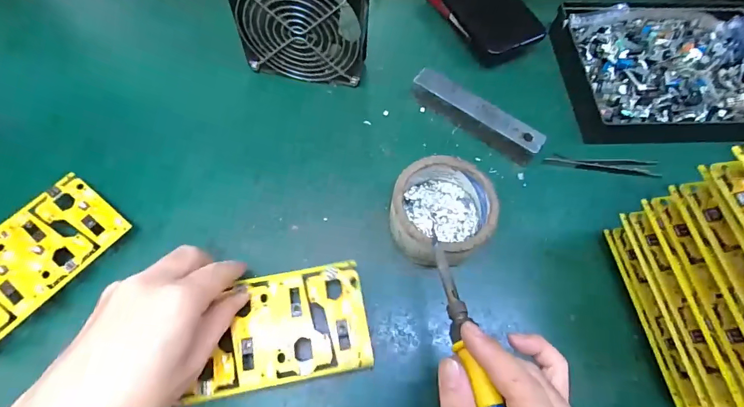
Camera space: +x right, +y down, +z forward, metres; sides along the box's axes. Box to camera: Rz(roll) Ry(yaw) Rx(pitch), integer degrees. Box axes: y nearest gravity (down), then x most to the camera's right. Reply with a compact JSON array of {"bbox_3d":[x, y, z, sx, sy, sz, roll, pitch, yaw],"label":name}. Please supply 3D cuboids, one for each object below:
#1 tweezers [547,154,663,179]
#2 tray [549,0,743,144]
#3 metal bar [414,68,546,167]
[{"bbox_3d":[0.226,-0.038,0.381,0.108,0.006,0.019,5,64,0],"label":"tweezers"},{"bbox_3d":[0.333,-0.147,0.422,0.240,0.028,0.175,-2,64,-4],"label":"tray"},{"bbox_3d":[0.104,-0.087,0.388,0.136,0.028,0.024,36,68,14],"label":"metal bar"}]

